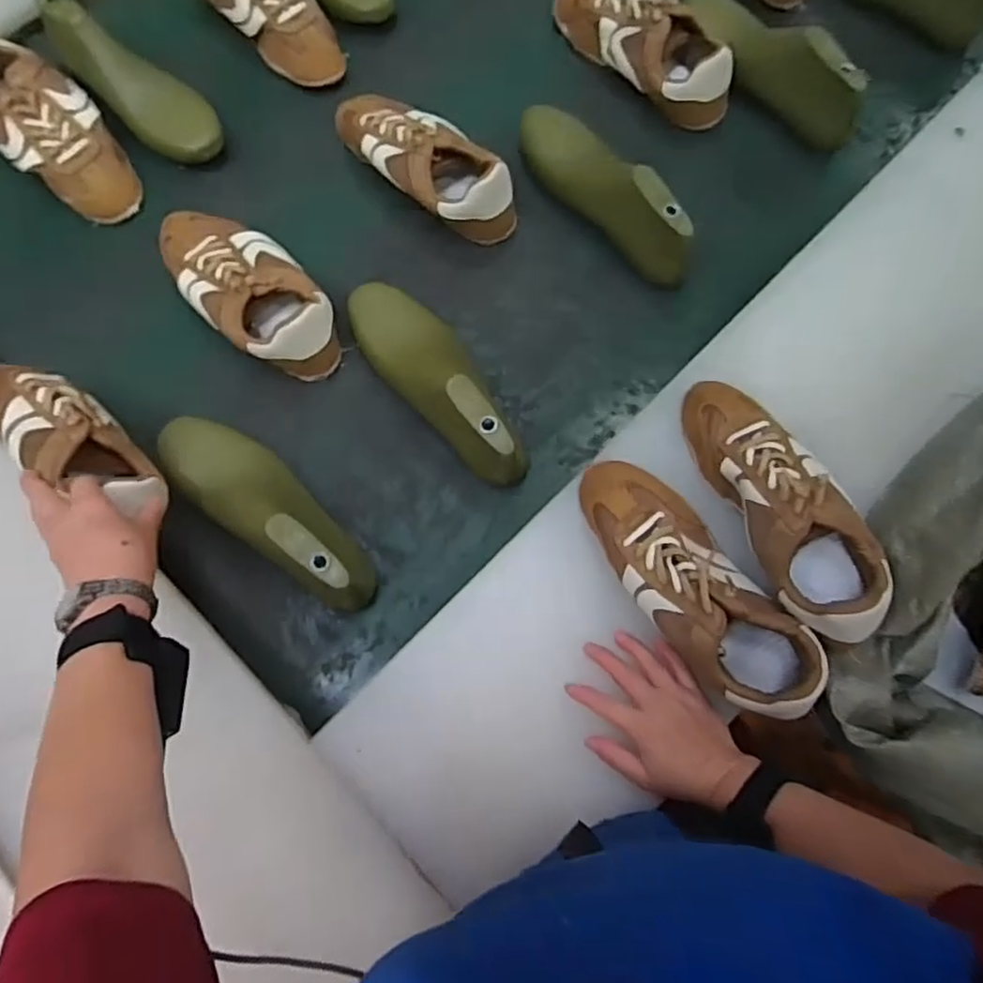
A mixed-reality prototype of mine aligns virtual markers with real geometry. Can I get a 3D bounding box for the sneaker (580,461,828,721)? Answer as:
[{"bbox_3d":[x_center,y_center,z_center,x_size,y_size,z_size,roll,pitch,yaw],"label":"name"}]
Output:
[{"bbox_3d":[0.169,0.076,0.556,0.094,0.076,0.248,-38,77,-10],"label":"sneaker"}]

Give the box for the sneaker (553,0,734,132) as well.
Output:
[{"bbox_3d":[0.177,-0.528,0.768,0.087,0.070,0.249,-41,80,-10],"label":"sneaker"}]

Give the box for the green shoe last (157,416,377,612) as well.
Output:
[{"bbox_3d":[-0.207,0.019,0.623,0.234,0.101,0.077,38,77,23],"label":"green shoe last"}]

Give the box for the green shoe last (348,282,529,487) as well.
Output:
[{"bbox_3d":[-0.045,-0.115,0.639,0.075,0.086,0.237,-42,80,-10],"label":"green shoe last"}]

